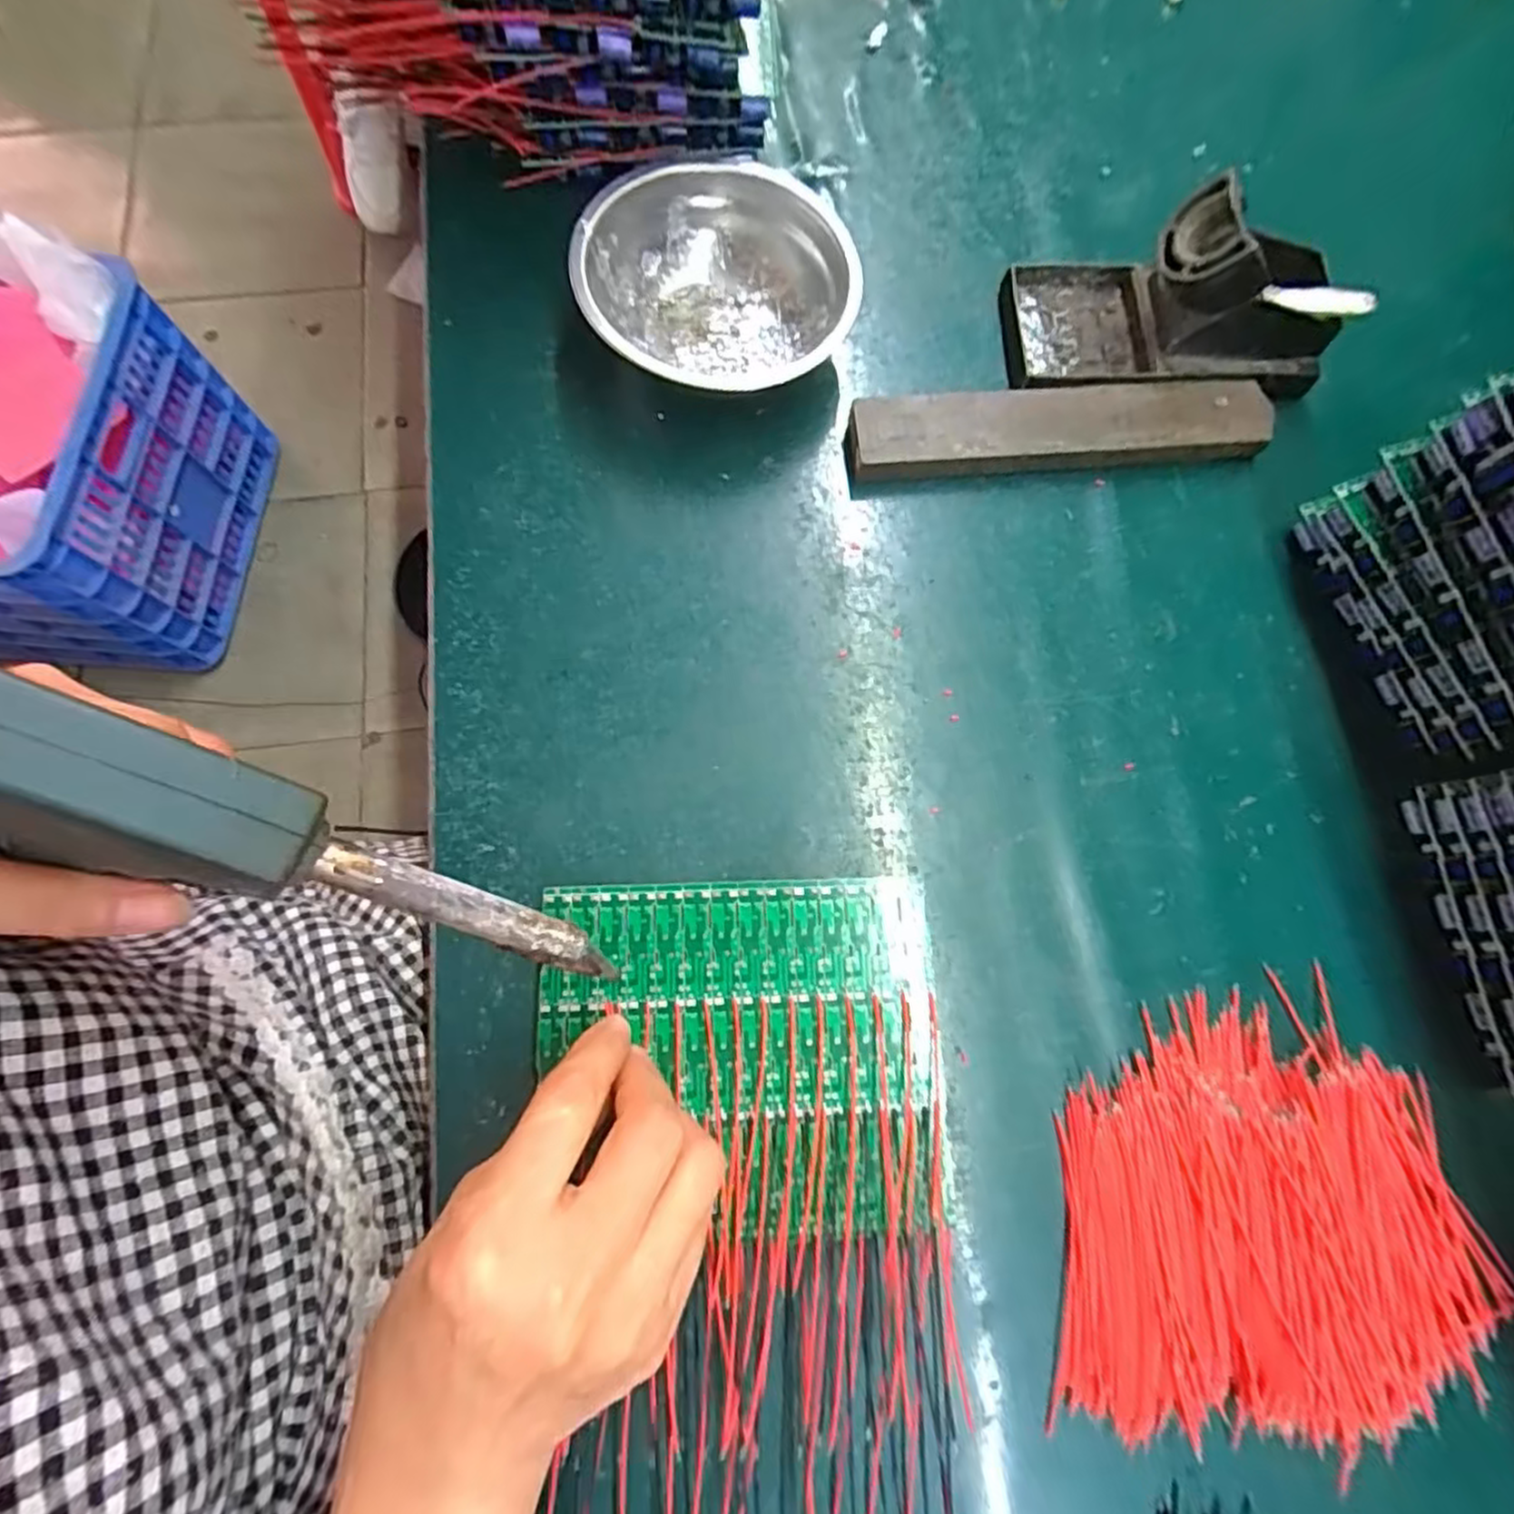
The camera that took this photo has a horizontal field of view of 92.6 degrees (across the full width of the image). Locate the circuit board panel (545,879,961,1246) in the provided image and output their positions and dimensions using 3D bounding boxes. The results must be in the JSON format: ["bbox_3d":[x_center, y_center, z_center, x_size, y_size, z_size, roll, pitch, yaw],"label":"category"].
[{"bbox_3d":[-0.005,0.110,0.271,0.147,0.007,0.124,-2,76,-2],"label":"circuit board panel"}]

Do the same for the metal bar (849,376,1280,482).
[{"bbox_3d":[0.144,-0.159,0.350,0.201,0.019,0.035,-4,76,-2],"label":"metal bar"}]

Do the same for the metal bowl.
[{"bbox_3d":[-0.019,-0.216,0.344,0.122,0.046,0.114,0,76,-1],"label":"metal bowl"}]

